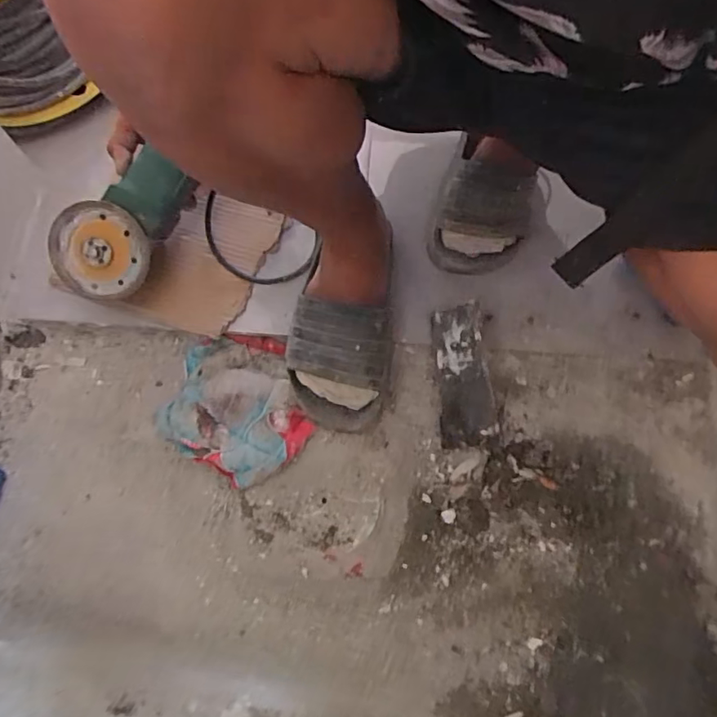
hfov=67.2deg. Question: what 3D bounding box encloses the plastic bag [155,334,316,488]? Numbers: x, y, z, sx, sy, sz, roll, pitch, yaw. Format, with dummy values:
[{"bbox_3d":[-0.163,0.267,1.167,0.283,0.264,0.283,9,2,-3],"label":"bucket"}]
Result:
[{"bbox_3d":[-0.119,0.043,0.559,0.159,0.050,0.149,27,73,11],"label":"plastic bag"}]

